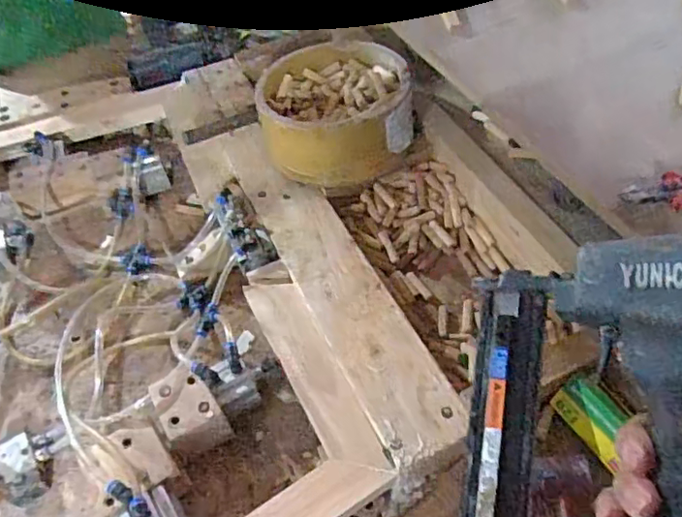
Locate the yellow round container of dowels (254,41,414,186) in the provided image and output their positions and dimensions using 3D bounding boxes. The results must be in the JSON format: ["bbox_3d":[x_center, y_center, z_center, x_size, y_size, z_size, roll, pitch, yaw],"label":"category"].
[{"bbox_3d":[-0.007,-0.224,0.886,0.213,0.115,0.219,-2,53,3],"label":"yellow round container of dowels"}]

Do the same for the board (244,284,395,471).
[{"bbox_3d":[-0.034,0.129,0.693,0.060,0.017,0.283,-24,55,-14],"label":"board"}]

